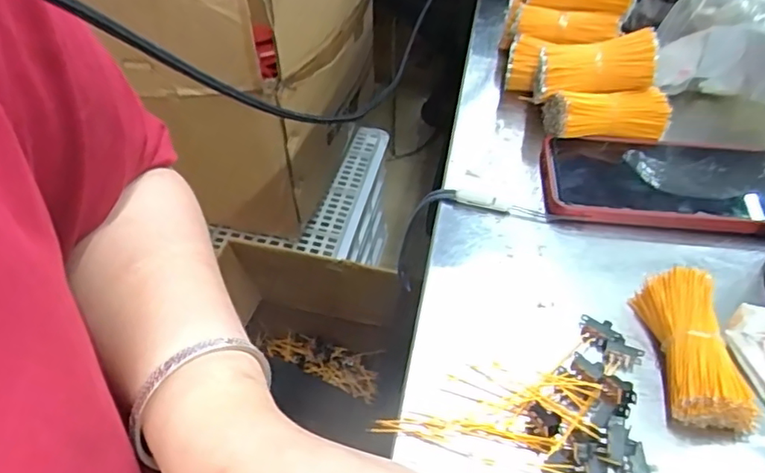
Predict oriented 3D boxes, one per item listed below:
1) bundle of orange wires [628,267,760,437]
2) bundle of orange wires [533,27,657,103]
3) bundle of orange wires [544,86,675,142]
[{"bbox_3d":[0.160,0.058,0.292,0.036,0.031,0.080,0,49,-1],"label":"bundle of orange wires"},{"bbox_3d":[0.158,-0.125,0.418,0.082,0.041,0.032,-3,49,-4],"label":"bundle of orange wires"},{"bbox_3d":[0.169,-0.091,0.418,0.088,0.029,0.032,0,49,-1],"label":"bundle of orange wires"}]

